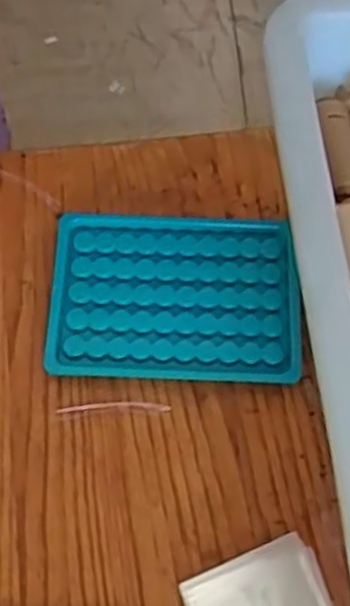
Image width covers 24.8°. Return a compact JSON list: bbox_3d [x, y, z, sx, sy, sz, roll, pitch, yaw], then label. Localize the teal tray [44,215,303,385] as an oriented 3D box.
[{"bbox_3d":[-0.001,-0.003,0.433,0.132,0.012,0.095,2,65,-1],"label":"teal tray"}]

